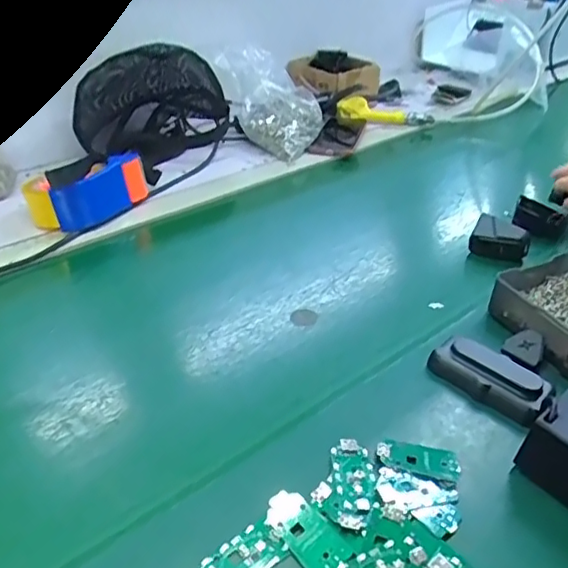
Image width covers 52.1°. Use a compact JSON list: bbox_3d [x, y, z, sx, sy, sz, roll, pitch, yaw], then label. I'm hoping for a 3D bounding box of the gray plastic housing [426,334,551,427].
[{"bbox_3d":[0.184,0.080,0.520,0.100,0.030,0.042,26,42,31],"label":"gray plastic housing"}]

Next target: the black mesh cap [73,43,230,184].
[{"bbox_3d":[-0.227,-0.285,0.933,0.183,0.145,0.211,19,38,24],"label":"black mesh cap"}]

